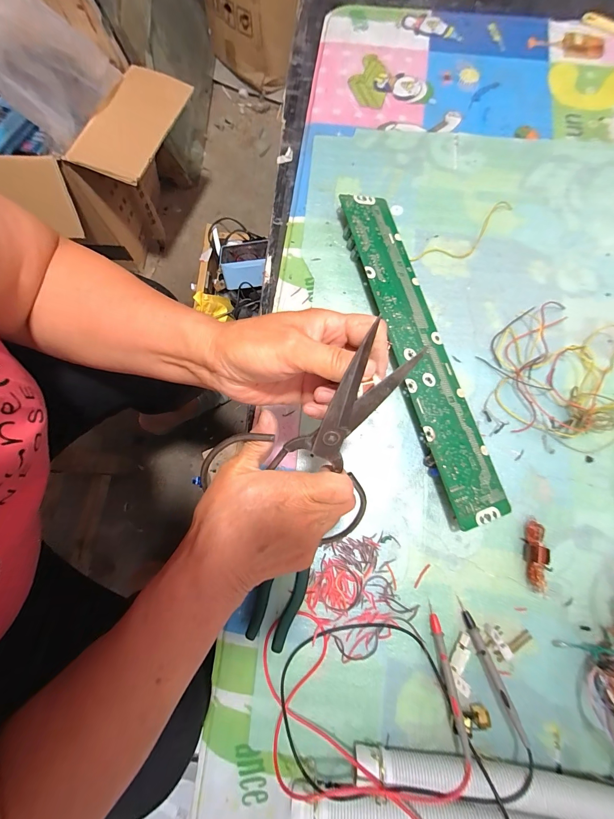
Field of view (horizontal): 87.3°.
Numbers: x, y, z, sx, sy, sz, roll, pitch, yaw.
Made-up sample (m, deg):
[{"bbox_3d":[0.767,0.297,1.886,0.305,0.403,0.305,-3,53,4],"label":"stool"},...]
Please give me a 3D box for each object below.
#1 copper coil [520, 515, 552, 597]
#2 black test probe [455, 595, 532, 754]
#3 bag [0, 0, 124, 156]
[{"bbox_3d":[0.283,0.179,0.397,0.021,0.018,0.082,0,77,1],"label":"copper coil"},{"bbox_3d":[0.209,0.292,0.367,0.014,0.012,0.137,-19,63,-3],"label":"black test probe"},{"bbox_3d":[-0.416,-0.544,0.508,0.076,0.179,0.220,30,79,8],"label":"bag"}]

